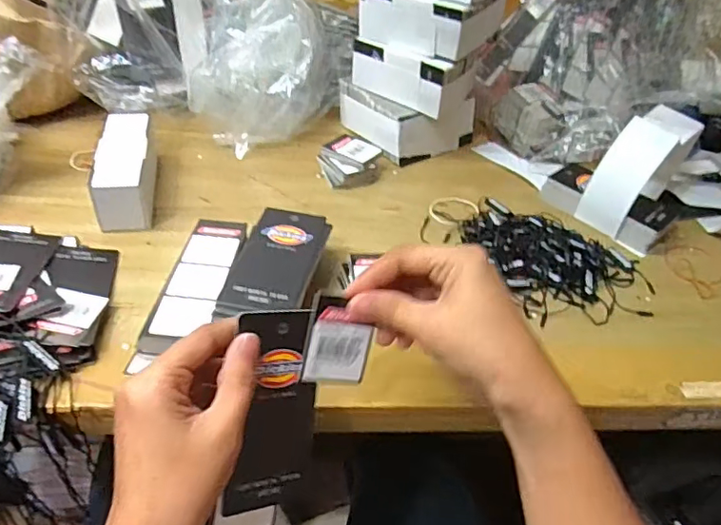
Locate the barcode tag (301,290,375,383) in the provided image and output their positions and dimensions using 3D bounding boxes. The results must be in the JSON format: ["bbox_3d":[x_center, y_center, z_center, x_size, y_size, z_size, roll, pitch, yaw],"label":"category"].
[{"bbox_3d":[-0.011,0.043,0.295,0.037,0.050,0.004,8,11,-23],"label":"barcode tag"}]

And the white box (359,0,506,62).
[{"bbox_3d":[0.071,-0.248,0.537,0.117,0.046,0.094,25,45,21],"label":"white box"}]

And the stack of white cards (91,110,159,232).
[{"bbox_3d":[-0.202,-0.082,0.468,0.038,0.048,0.125,-6,43,-12],"label":"stack of white cards"}]

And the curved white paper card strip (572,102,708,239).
[{"bbox_3d":[0.252,-0.083,0.488,0.055,0.087,0.097,33,48,28],"label":"curved white paper card strip"}]

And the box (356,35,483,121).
[{"bbox_3d":[0.056,-0.203,0.562,0.107,0.054,0.083,29,46,24],"label":"box"}]

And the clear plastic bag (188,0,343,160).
[{"bbox_3d":[-0.092,-0.219,0.570,0.153,0.136,0.201,-1,42,-8],"label":"clear plastic bag"}]

